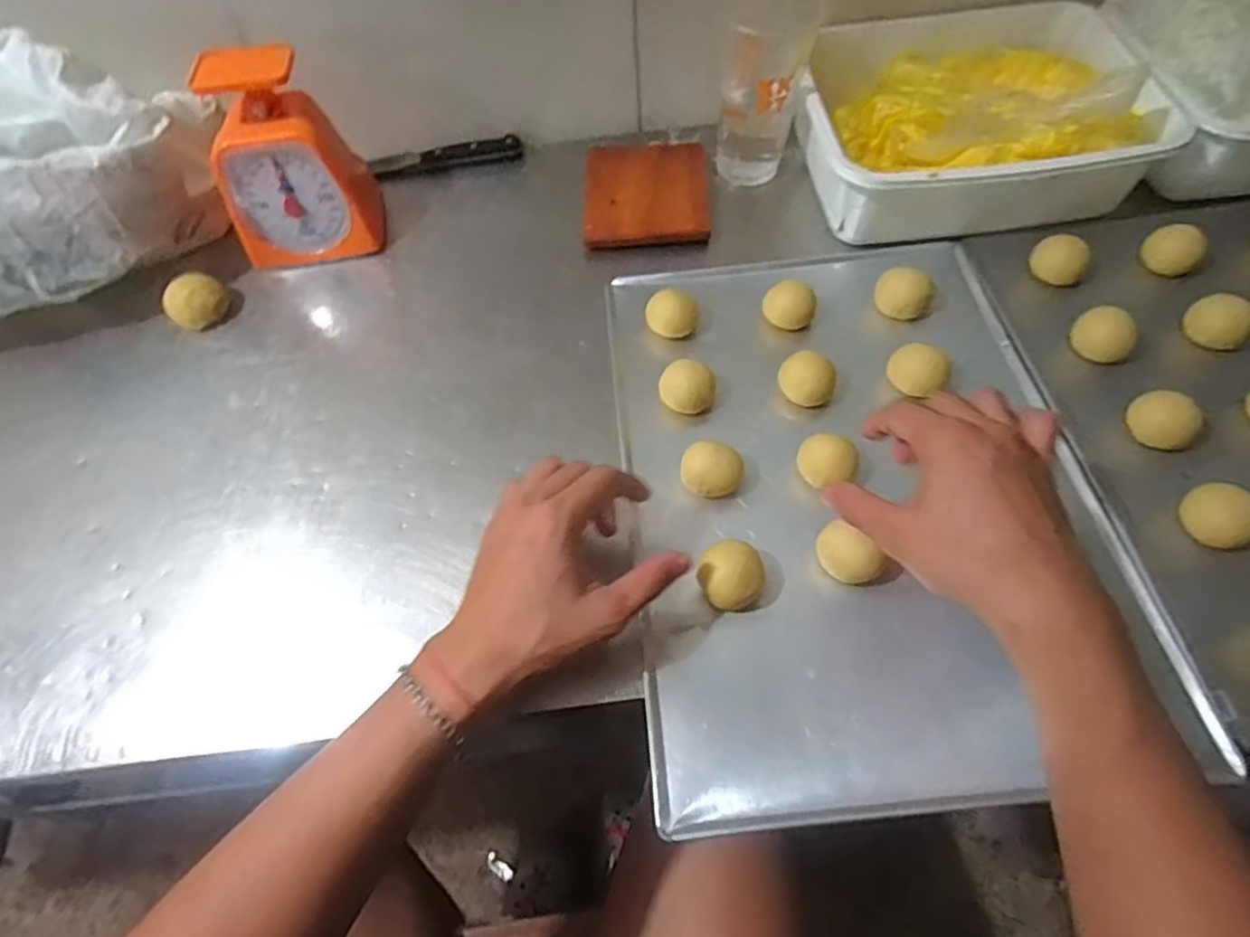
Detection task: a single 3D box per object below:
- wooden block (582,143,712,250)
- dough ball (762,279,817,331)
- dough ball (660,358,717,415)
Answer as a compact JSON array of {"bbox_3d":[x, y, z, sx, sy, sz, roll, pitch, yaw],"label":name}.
[{"bbox_3d":[0.022,-0.273,0.654,0.121,0.025,0.142,-1,57,3],"label":"wooden block"},{"bbox_3d":[0.140,-0.137,0.557,0.043,0.029,0.038,13,59,12],"label":"dough ball"},{"bbox_3d":[0.050,-0.062,0.518,0.043,0.031,0.035,0,57,4],"label":"dough ball"}]

